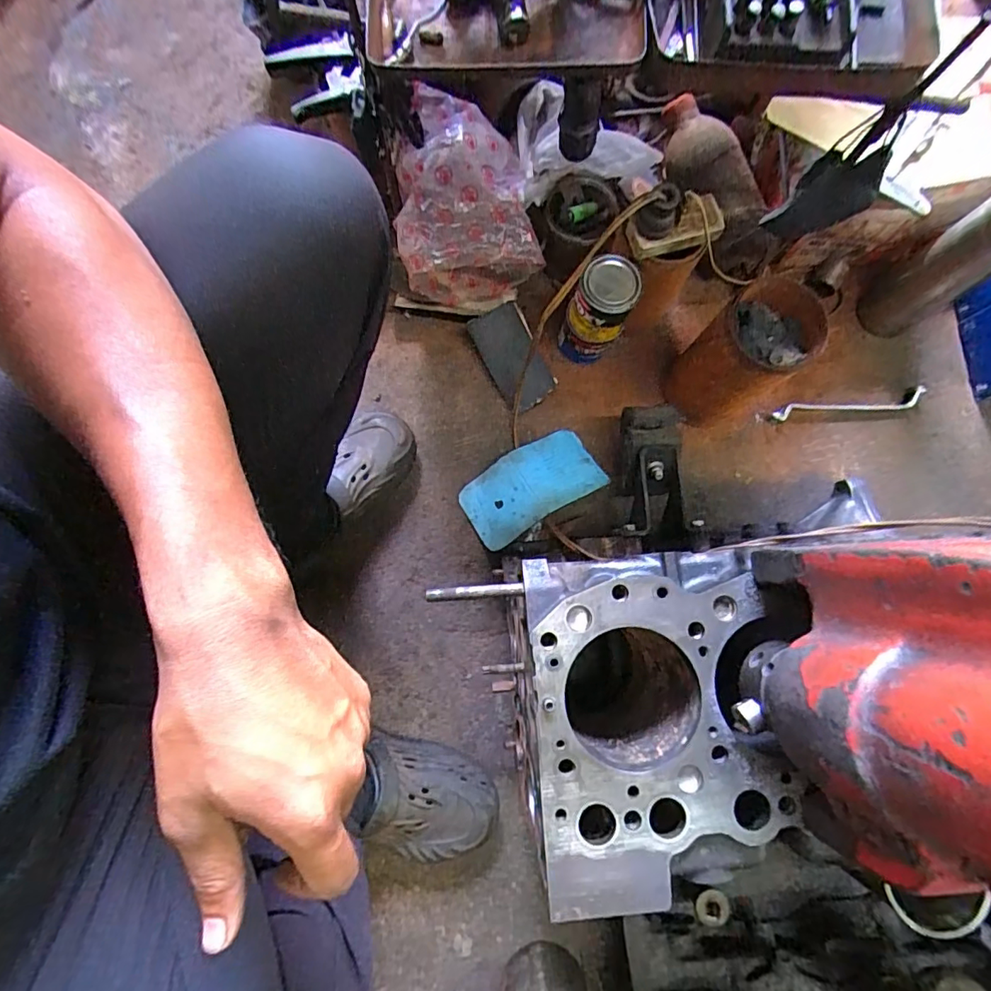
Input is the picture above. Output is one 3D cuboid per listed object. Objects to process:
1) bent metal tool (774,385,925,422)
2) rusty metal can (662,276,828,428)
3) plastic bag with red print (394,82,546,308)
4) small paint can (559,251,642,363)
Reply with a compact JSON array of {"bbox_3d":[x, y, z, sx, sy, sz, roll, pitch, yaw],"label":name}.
[{"bbox_3d":[0.489,-0.124,0.719,0.226,0.020,0.027,-8,80,-3],"label":"bent metal tool"},{"bbox_3d":[0.283,-0.158,0.623,0.098,0.175,0.099,0,80,-2],"label":"rusty metal can"},{"bbox_3d":[-0.043,-0.357,0.676,0.160,0.166,0.199,-10,80,-3],"label":"plastic bag with red print"},{"bbox_3d":[0.126,-0.226,0.654,0.069,0.152,0.074,0,79,-1],"label":"small paint can"}]

